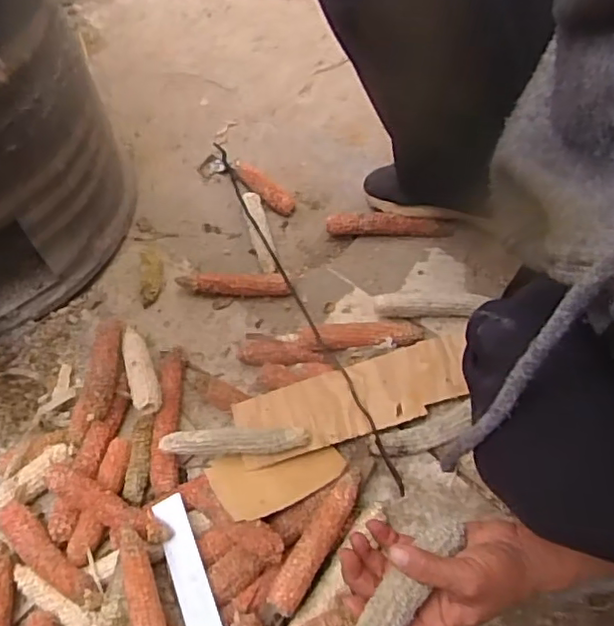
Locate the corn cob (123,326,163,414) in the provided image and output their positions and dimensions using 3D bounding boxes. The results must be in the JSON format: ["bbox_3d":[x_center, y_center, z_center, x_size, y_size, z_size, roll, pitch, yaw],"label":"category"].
[{"bbox_3d":[-0.189,0.059,0.675,0.030,0.022,0.135,-23,43,-9],"label":"corn cob"}]

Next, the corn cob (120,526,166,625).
[{"bbox_3d":[-0.141,0.259,0.524,0.029,0.024,0.139,-16,59,-5],"label":"corn cob"}]

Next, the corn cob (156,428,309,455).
[{"bbox_3d":[-0.072,0.131,0.606,0.147,0.024,0.024,-1,59,4],"label":"corn cob"}]

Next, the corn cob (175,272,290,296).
[{"bbox_3d":[-0.091,-0.035,0.745,0.136,0.029,0.026,0,59,4],"label":"corn cob"}]

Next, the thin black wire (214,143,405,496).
[{"bbox_3d":[-0.018,-0.033,0.724,0.014,0.030,0.548,-23,60,-9],"label":"thin black wire"}]

